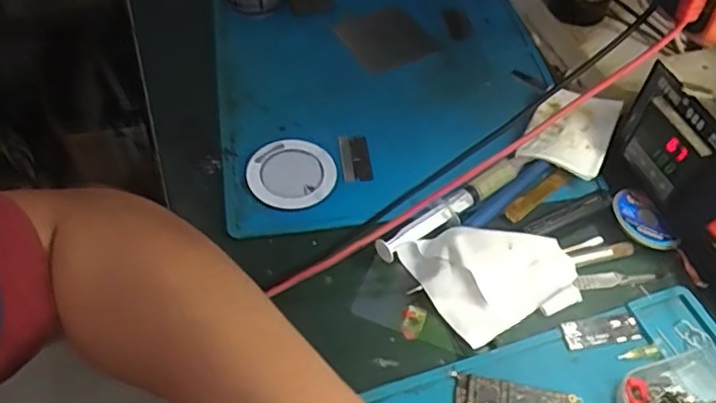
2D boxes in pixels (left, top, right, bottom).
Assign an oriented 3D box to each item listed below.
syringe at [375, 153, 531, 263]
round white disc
[{"bbox_3d":[0.064,0.001,0.381,0.122,0.013,0.015,-31,59,-24],"label":"syringe"},{"bbox_3d":[-0.043,-0.018,0.401,0.055,0.008,0.052,1,52,-2],"label":"round white disc"}]

